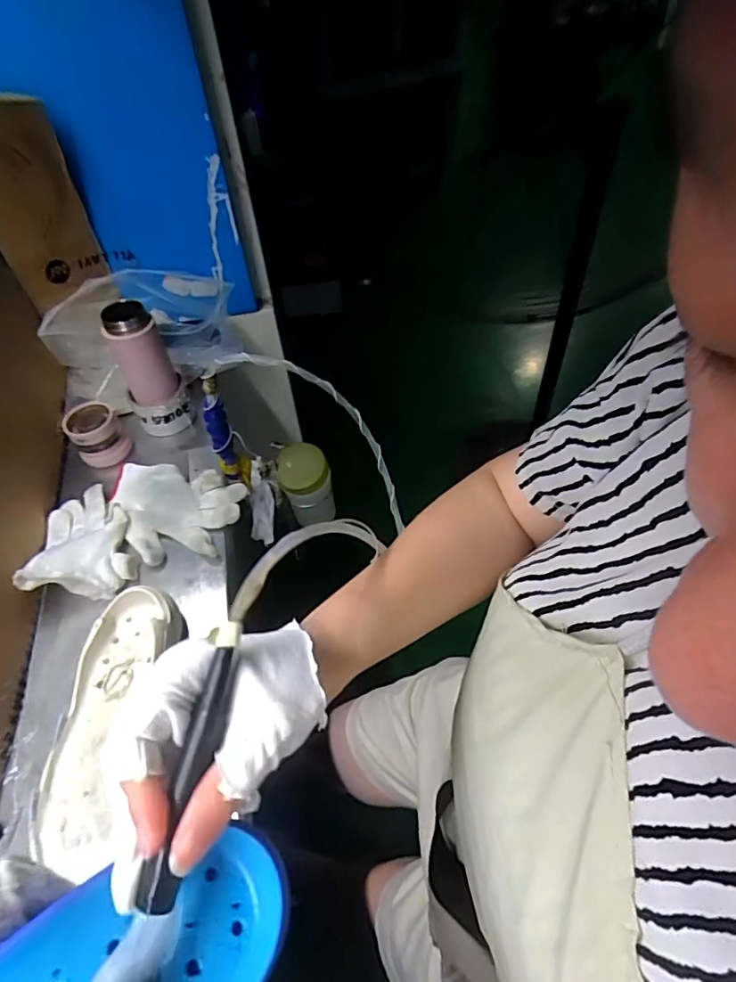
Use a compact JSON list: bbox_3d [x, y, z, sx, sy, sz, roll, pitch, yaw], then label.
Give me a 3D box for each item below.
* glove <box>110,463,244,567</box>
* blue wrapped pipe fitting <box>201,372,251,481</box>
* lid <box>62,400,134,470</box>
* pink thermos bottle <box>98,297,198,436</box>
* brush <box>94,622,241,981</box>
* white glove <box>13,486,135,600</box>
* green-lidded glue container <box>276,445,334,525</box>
[{"bbox_3d":[-0.237,0.023,0.655,0.160,0.032,0.135,-4,52,1],"label":"glove"},{"bbox_3d":[-0.172,-0.068,0.628,0.034,0.180,0.028,-22,54,-13],"label":"blue wrapped pipe fitting"},{"bbox_3d":[-0.369,-0.077,0.722,0.065,0.066,0.065,-2,52,3],"label":"lid"},{"bbox_3d":[-0.298,-0.161,0.716,0.076,0.175,0.063,-22,54,-13],"label":"pink thermos bottle"},{"bbox_3d":[-0.080,0.135,0.218,0.017,0.033,0.158,8,69,10],"label":"brush"},{"bbox_3d":[-0.335,0.049,0.623,0.108,0.050,0.159,-13,52,-6],"label":"white glove"},{"bbox_3d":[-0.090,-0.011,0.783,0.078,0.106,0.072,-14,52,-7],"label":"green-lidded glue container"}]

